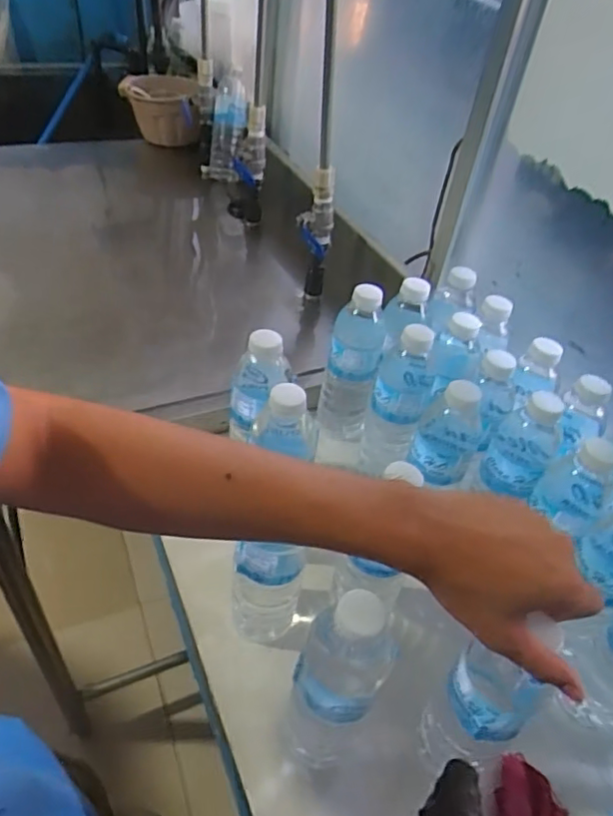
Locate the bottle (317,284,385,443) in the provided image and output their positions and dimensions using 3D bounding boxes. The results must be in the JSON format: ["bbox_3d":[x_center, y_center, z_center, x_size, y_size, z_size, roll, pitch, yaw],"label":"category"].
[{"bbox_3d":[0.054,-0.050,0.703,0.070,0.207,0.075,10,44,3],"label":"bottle"}]

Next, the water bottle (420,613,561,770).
[{"bbox_3d":[0.126,0.221,0.433,0.053,0.222,0.056,3,50,-4],"label":"water bottle"}]

